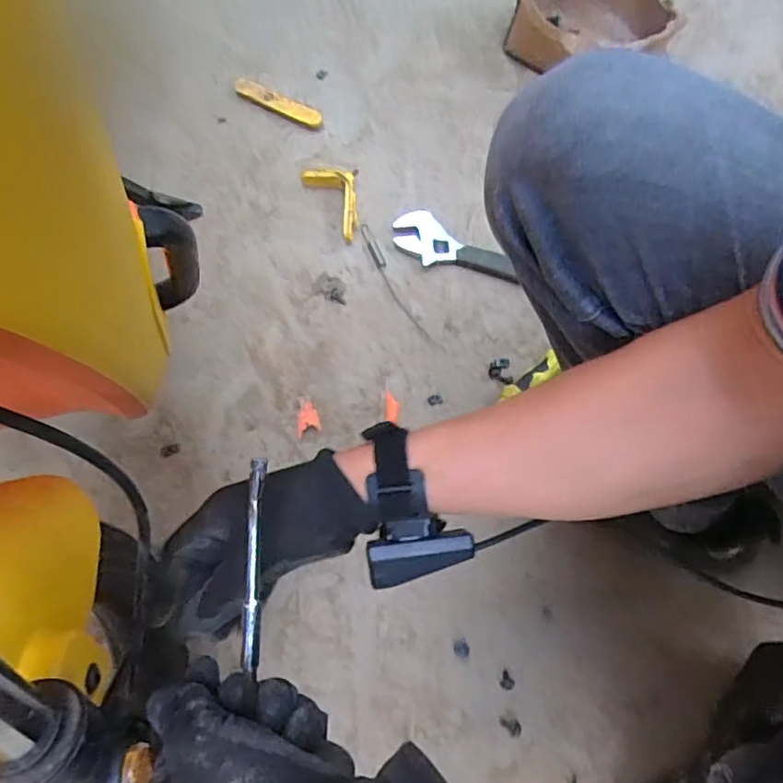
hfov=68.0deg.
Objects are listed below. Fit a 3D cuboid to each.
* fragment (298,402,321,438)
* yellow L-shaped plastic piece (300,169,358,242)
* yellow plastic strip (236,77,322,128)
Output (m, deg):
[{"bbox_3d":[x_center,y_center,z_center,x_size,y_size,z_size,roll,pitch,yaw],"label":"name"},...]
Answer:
[{"bbox_3d":[-0.100,0.031,0.684,0.028,0.005,0.039,-16,69,-7],"label":"fragment"},{"bbox_3d":[-0.087,-0.259,0.796,0.079,0.027,0.118,1,68,0],"label":"yellow L-shaped plastic piece"},{"bbox_3d":[-0.174,-0.440,0.881,0.158,0.017,0.024,31,71,12],"label":"yellow plastic strip"}]

